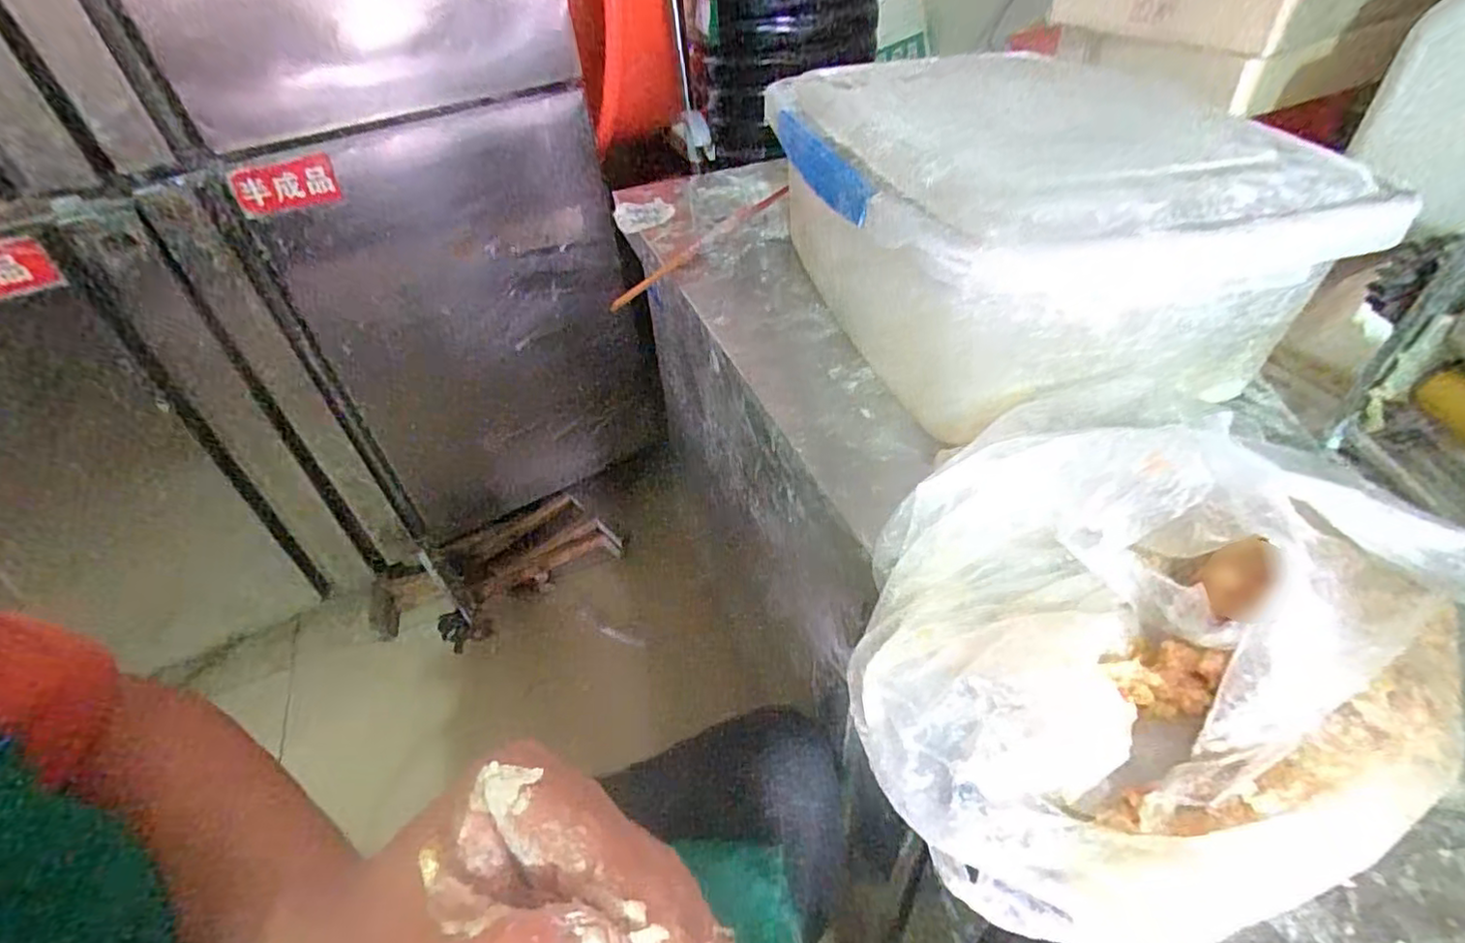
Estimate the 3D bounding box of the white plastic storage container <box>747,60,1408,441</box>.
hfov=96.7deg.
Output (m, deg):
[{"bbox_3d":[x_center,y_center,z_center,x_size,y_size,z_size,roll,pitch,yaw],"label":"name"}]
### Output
[{"bbox_3d":[0.191,-0.188,0.499,0.267,0.157,0.377,-13,44,-9],"label":"white plastic storage container"}]

